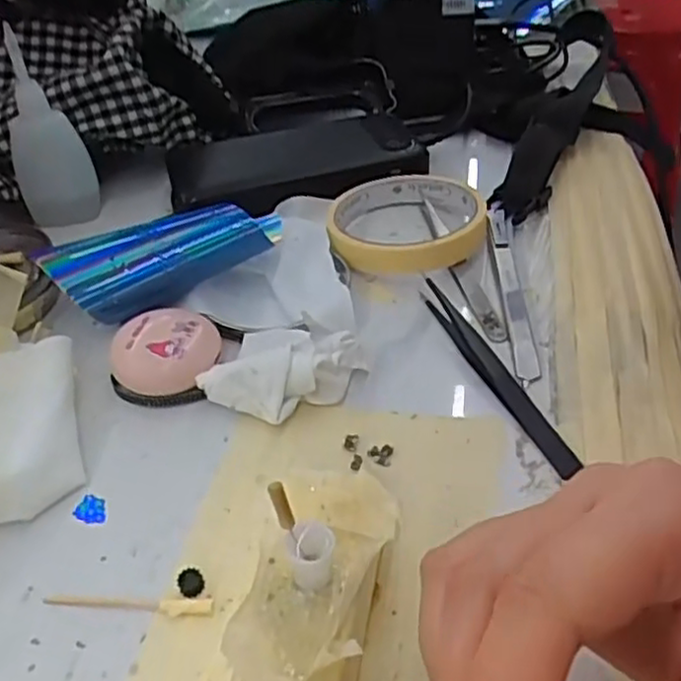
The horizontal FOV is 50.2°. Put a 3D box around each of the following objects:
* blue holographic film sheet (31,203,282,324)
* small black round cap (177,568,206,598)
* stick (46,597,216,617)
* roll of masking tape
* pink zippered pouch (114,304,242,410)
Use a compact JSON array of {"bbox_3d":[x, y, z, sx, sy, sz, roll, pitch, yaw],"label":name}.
[{"bbox_3d":[-0.081,-0.043,0.355,0.116,0.032,0.030,-19,44,-18],"label":"blue holographic film sheet"},{"bbox_3d":[-0.052,0.083,0.251,0.009,0.005,0.010,-19,44,-18],"label":"small black round cap"},{"bbox_3d":[-0.073,0.090,0.247,0.059,0.004,0.006,1,41,4],"label":"stick"},{"bbox_3d":[0.037,-0.069,0.405,0.084,0.017,0.087,-2,41,1],"label":"roll of masking tape"},{"bbox_3d":[-0.077,0.005,0.331,0.047,0.024,0.047,5,42,9],"label":"pink zippered pouch"}]

